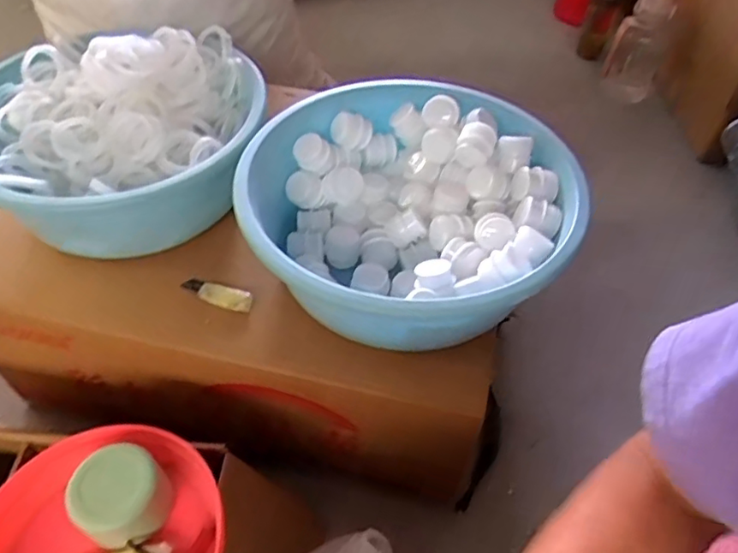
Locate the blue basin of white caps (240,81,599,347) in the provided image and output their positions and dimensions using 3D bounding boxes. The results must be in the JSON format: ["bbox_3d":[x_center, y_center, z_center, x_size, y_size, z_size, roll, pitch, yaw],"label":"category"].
[{"bbox_3d":[0.058,-0.092,0.730,0.362,0.145,0.448,12,50,8],"label":"blue basin of white caps"}]

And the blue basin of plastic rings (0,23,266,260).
[{"bbox_3d":[-0.316,-0.183,0.739,0.363,0.141,0.319,-5,50,-6],"label":"blue basin of plastic rings"}]

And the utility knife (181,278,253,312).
[{"bbox_3d":[-0.180,0.020,0.702,0.095,0.015,0.026,20,51,14],"label":"utility knife"}]

